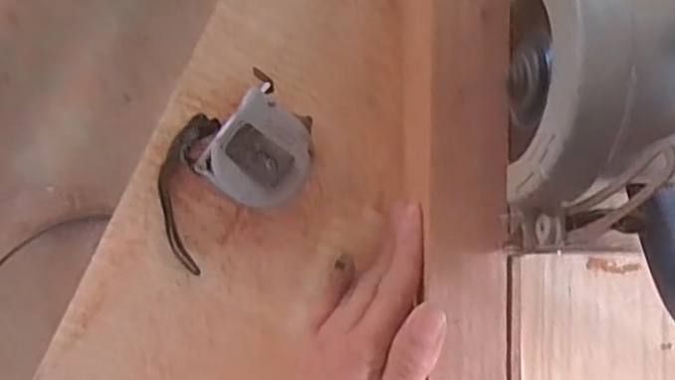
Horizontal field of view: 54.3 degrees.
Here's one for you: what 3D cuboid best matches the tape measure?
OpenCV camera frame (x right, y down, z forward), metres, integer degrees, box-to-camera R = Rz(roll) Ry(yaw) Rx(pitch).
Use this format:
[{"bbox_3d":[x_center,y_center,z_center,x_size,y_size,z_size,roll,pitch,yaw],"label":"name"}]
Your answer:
[{"bbox_3d":[-0.064,-0.012,0.381,0.104,0.039,0.068,-37,92,-7],"label":"tape measure"}]

